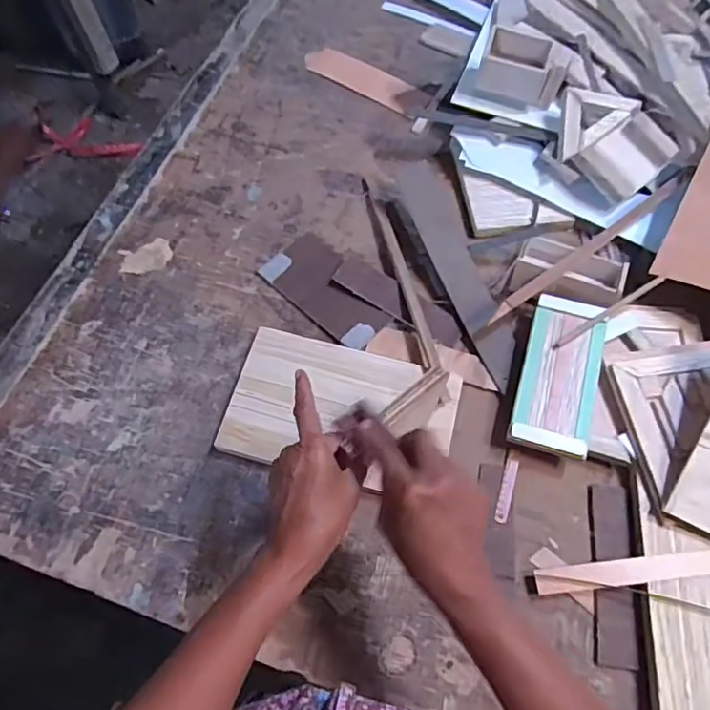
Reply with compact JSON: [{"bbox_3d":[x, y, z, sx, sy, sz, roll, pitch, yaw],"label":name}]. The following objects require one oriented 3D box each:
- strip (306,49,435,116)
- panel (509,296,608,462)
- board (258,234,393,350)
[{"bbox_3d":[0.019,-0.415,0.835,0.208,0.005,0.062,32,67,18],"label":"strip"},{"bbox_3d":[0.222,0.018,0.595,0.078,0.016,0.179,16,69,9],"label":"panel"},{"bbox_3d":[-0.030,-0.080,0.670,0.163,0.011,0.085,40,76,19],"label":"board"}]

